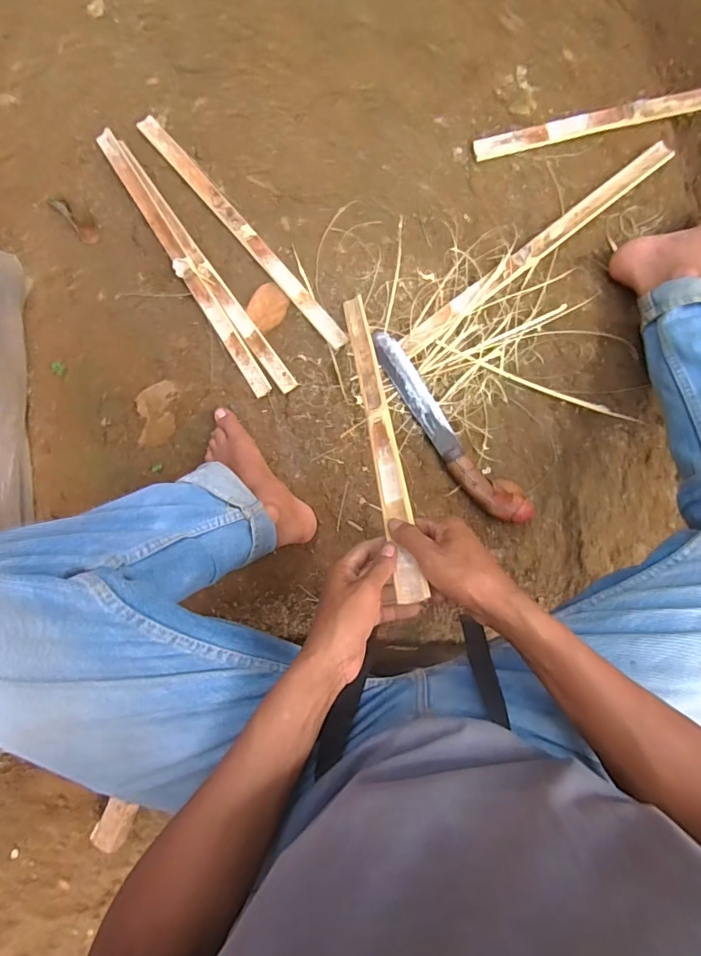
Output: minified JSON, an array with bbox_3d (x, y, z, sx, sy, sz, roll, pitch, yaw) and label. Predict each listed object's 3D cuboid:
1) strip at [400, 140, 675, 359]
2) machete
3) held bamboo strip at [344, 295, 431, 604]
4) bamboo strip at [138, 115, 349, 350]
[{"bbox_3d":[0.271,-0.332,0.702,0.468,0.011,0.035,-37,84,3],"label":"strip"},{"bbox_3d":[0.134,-0.071,0.696,0.060,0.030,0.337,-38,84,3],"label":"machete"},{"bbox_3d":[0.032,-0.080,0.579,0.030,0.011,0.479,-12,52,5],"label":"held bamboo strip"},{"bbox_3d":[-0.172,-0.391,0.755,0.030,0.008,0.492,-41,84,3],"label":"bamboo strip"}]

